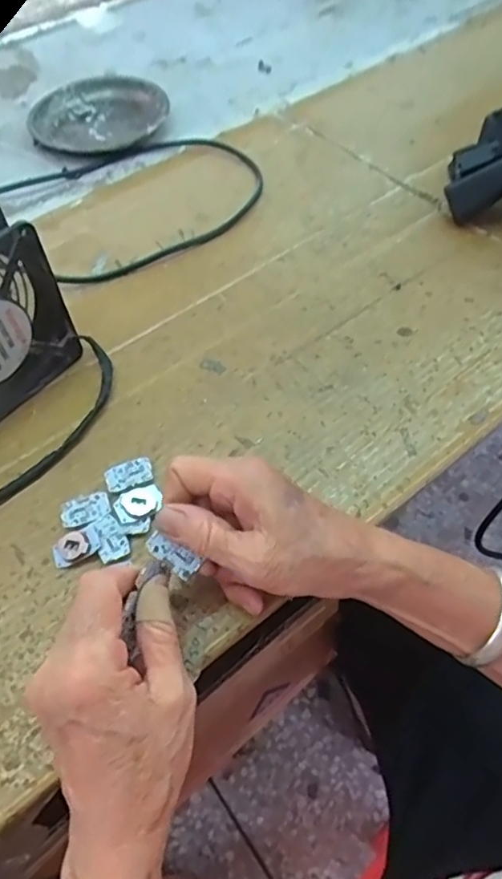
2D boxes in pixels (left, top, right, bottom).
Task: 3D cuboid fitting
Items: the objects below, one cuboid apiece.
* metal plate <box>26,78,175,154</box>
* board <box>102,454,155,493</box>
[{"bbox_3d":[-0.156,-0.337,0.614,0.135,0.017,0.128,-1,56,2],"label":"metal plate"},{"bbox_3d":[-0.079,0.022,0.378,0.030,0.005,0.021,-22,58,-12],"label":"board"}]

